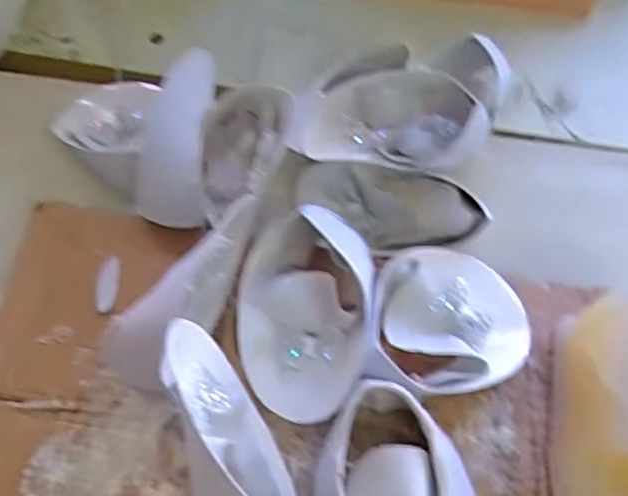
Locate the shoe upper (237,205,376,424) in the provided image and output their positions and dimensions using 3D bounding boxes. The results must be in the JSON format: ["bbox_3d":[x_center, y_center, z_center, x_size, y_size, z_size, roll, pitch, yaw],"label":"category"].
[{"bbox_3d":[-0.007,0.047,0.473,0.107,0.060,0.166,5,65,0],"label":"shoe upper"}]

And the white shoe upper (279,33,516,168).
[{"bbox_3d":[0.082,-0.128,0.597,0.206,0.083,0.151,1,65,-2],"label":"white shoe upper"}]

